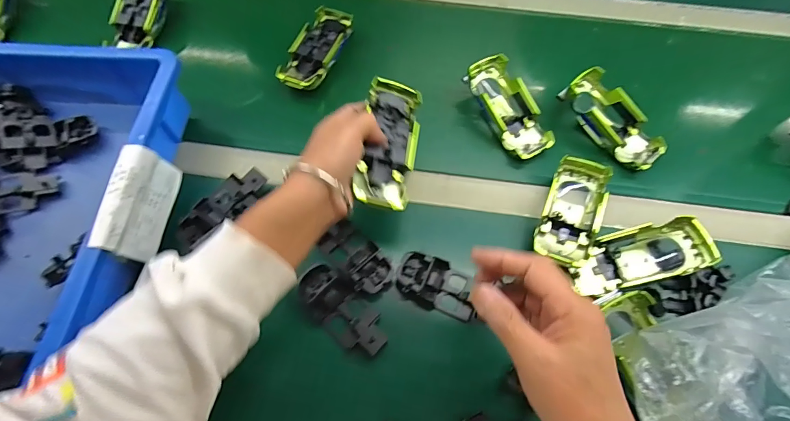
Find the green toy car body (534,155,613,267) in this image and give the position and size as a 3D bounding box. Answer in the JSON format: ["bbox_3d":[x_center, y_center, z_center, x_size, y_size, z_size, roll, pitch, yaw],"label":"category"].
[{"bbox_3d":[0.186,0.002,0.386,0.058,0.039,0.135,24,67,10],"label":"green toy car body"}]

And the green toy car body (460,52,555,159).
[{"bbox_3d":[0.138,-0.125,0.455,0.055,0.032,0.131,-26,80,-12],"label":"green toy car body"}]

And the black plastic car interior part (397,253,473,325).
[{"bbox_3d":[0.042,0.074,0.364,0.079,0.024,0.046,16,66,7],"label":"black plastic car interior part"}]

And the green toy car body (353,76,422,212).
[{"bbox_3d":[-0.008,-0.064,0.367,0.050,0.034,0.133,13,71,-17],"label":"green toy car body"}]

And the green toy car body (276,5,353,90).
[{"bbox_3d":[-0.102,-0.212,0.499,0.063,0.041,0.144,19,66,8],"label":"green toy car body"}]

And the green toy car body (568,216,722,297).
[{"bbox_3d":[0.240,0.048,0.369,0.121,0.035,0.053,-20,66,8],"label":"green toy car body"}]

